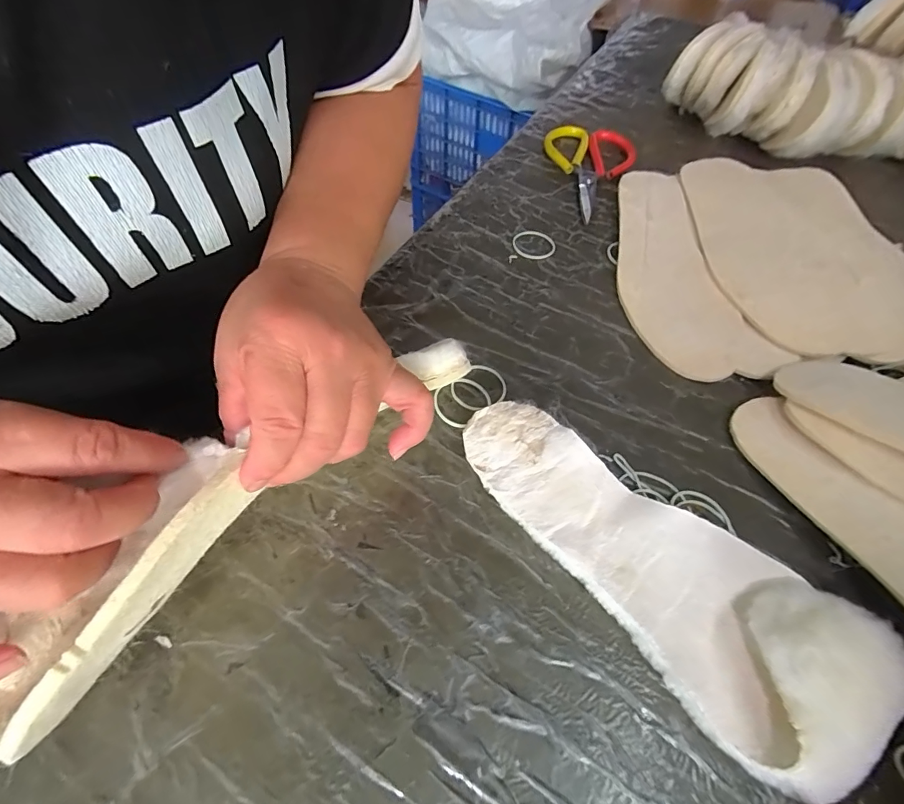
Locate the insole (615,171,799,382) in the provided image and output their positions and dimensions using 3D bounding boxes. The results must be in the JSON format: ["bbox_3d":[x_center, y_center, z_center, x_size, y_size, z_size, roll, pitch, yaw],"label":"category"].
[{"bbox_3d":[0.201,-0.131,0.415,0.105,0.022,0.263,-3,56,-7],"label":"insole"}]

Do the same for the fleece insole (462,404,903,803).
[{"bbox_3d":[0.109,0.072,0.249,0.094,0.055,0.236,-33,64,-24],"label":"fleece insole"}]

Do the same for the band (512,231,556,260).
[{"bbox_3d":[0.080,-0.155,0.432,0.042,0.004,0.042,2,56,-3],"label":"band"}]

